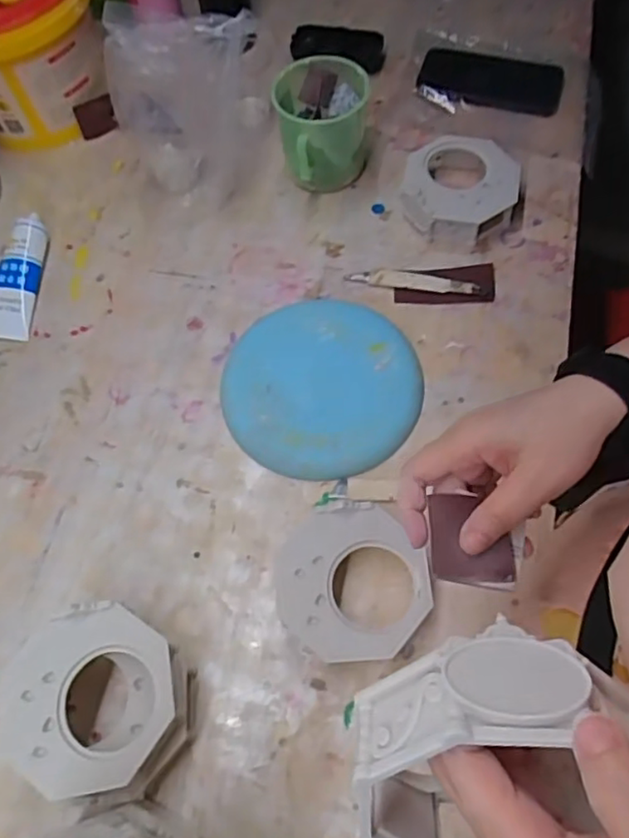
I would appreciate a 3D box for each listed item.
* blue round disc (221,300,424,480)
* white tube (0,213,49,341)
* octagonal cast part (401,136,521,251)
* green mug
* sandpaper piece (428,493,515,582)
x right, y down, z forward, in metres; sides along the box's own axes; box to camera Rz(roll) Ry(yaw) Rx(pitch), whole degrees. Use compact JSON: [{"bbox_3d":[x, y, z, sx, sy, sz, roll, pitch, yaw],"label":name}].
[{"bbox_3d":[0.007,-0.036,0.583,0.177,0.021,0.180,-1,64,3],"label":"blue round disc"},{"bbox_3d":[-0.311,-0.149,0.648,0.050,0.034,0.138,3,64,5],"label":"white tube"},{"bbox_3d":[0.157,-0.249,0.667,0.117,0.040,0.134,10,65,8],"label":"octagonal cast part"},{"bbox_3d":[0.010,-0.315,0.678,0.098,0.097,0.095,-14,64,-3],"label":"green mug"},{"bbox_3d":[0.085,0.065,0.339,0.042,0.006,0.045,0,64,3],"label":"sandpaper piece"}]

